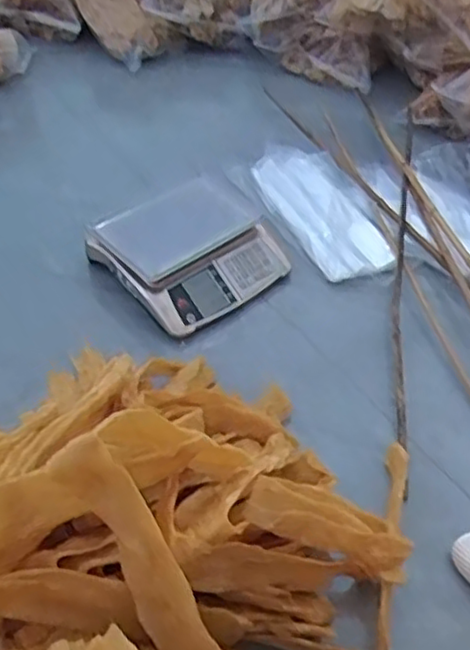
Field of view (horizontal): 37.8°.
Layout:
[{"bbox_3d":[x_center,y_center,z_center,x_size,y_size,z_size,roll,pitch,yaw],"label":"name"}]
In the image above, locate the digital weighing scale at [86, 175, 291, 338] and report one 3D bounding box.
[{"bbox_3d":[-0.091,-0.161,1.473,0.319,0.092,0.313,-34,61,-26],"label":"digital weighing scale"}]

